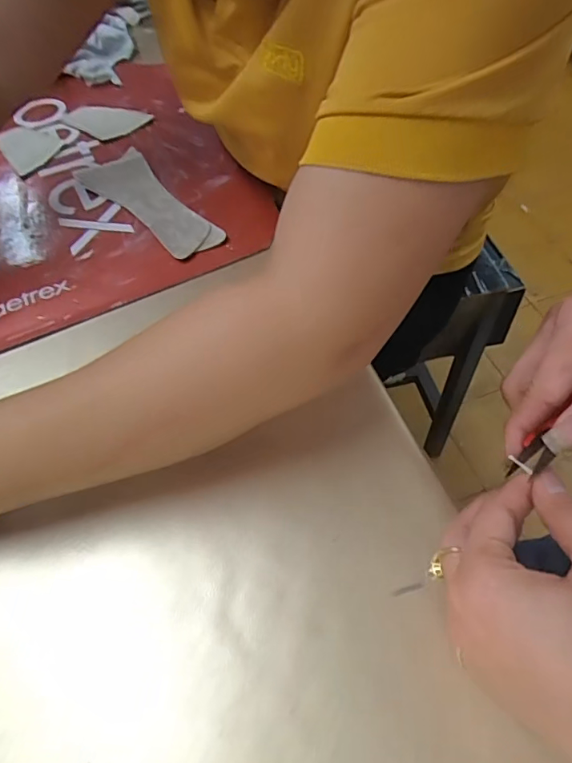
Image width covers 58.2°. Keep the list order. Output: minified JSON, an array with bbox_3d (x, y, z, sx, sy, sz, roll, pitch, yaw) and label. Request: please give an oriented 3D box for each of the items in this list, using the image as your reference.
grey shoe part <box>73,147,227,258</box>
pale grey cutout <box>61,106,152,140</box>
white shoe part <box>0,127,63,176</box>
[{"bbox_3d":[-0.123,-0.158,0.450,0.058,0.007,0.170,-36,61,-13],"label":"grey shoe part"},{"bbox_3d":[-0.192,-0.269,0.536,0.090,0.007,0.050,15,64,11],"label":"pale grey cutout"},{"bbox_3d":[-0.259,-0.239,0.517,0.054,0.004,0.086,-33,60,-19],"label":"white shoe part"}]

